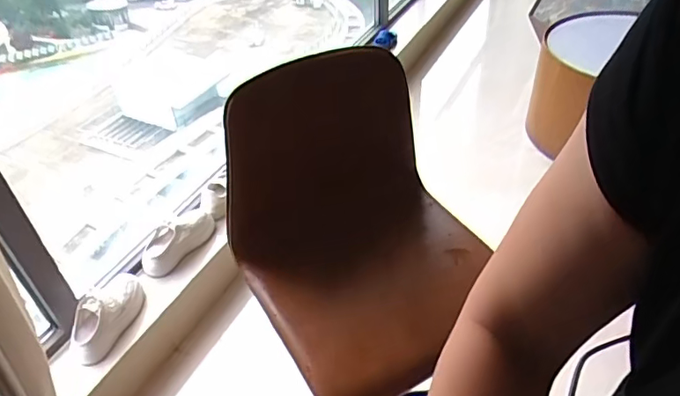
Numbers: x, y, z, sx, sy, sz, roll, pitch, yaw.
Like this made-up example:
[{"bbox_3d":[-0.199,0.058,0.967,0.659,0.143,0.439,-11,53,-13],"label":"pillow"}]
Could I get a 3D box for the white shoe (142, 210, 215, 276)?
[{"bbox_3d":[-0.516,0.129,1.687,0.084,0.138,0.269,24,47,27],"label":"white shoe"}]

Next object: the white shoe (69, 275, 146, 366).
[{"bbox_3d":[-0.638,0.311,1.457,0.104,0.115,0.266,17,45,22],"label":"white shoe"}]

